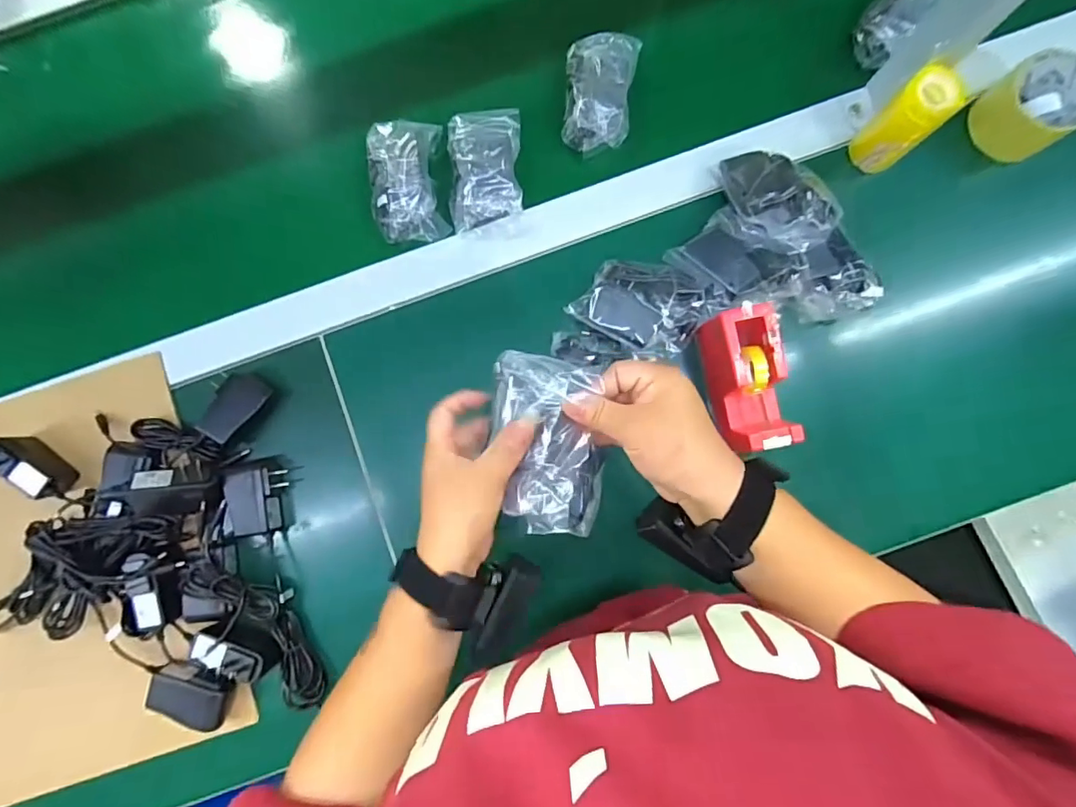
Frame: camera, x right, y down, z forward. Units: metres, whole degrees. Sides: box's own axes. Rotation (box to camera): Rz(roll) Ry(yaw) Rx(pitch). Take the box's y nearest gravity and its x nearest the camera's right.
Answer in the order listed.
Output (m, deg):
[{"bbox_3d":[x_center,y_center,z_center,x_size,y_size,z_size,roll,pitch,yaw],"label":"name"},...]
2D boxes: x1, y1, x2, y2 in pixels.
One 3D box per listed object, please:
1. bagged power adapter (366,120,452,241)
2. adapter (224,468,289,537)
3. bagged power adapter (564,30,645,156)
[{"bbox_3d":[-0.139,-0.238,0.549,0.071,0.042,0.128,-6,85,1],"label":"bagged power adapter"},{"bbox_3d":[-0.280,0.096,0.524,0.056,0.037,0.068,-8,85,1],"label":"adapter"},{"bbox_3d":[0.065,-0.329,0.544,0.069,0.031,0.124,8,85,2],"label":"bagged power adapter"}]

